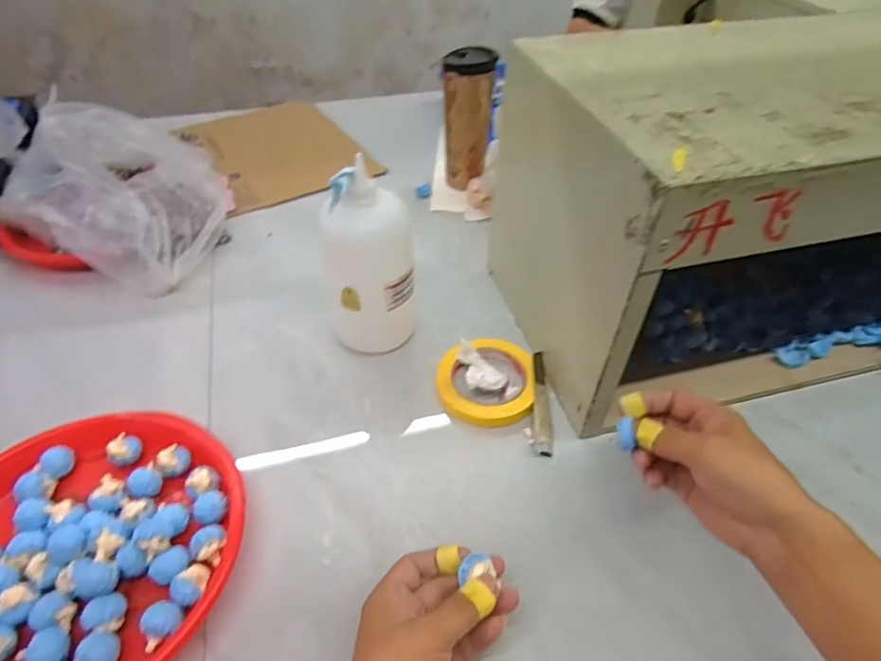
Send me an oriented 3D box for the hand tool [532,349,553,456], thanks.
[{"bbox_3d":[0.104,0.072,0.561,0.018,0.018,0.118,3,45,2],"label":"hand tool"}]

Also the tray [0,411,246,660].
[{"bbox_3d":[-0.289,0.179,0.437,0.243,0.044,0.245,30,52,25],"label":"tray"}]

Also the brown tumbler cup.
[{"bbox_3d":[0.036,-0.307,0.798,0.064,0.181,0.066,-4,46,-6],"label":"brown tumbler cup"}]

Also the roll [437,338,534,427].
[{"bbox_3d":[0.047,0.053,0.574,0.099,0.020,0.102,1,45,-1],"label":"roll"}]

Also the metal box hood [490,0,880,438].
[{"bbox_3d":[0.389,-0.142,0.580,0.602,0.277,0.287,-9,46,-10],"label":"metal box hood"}]

